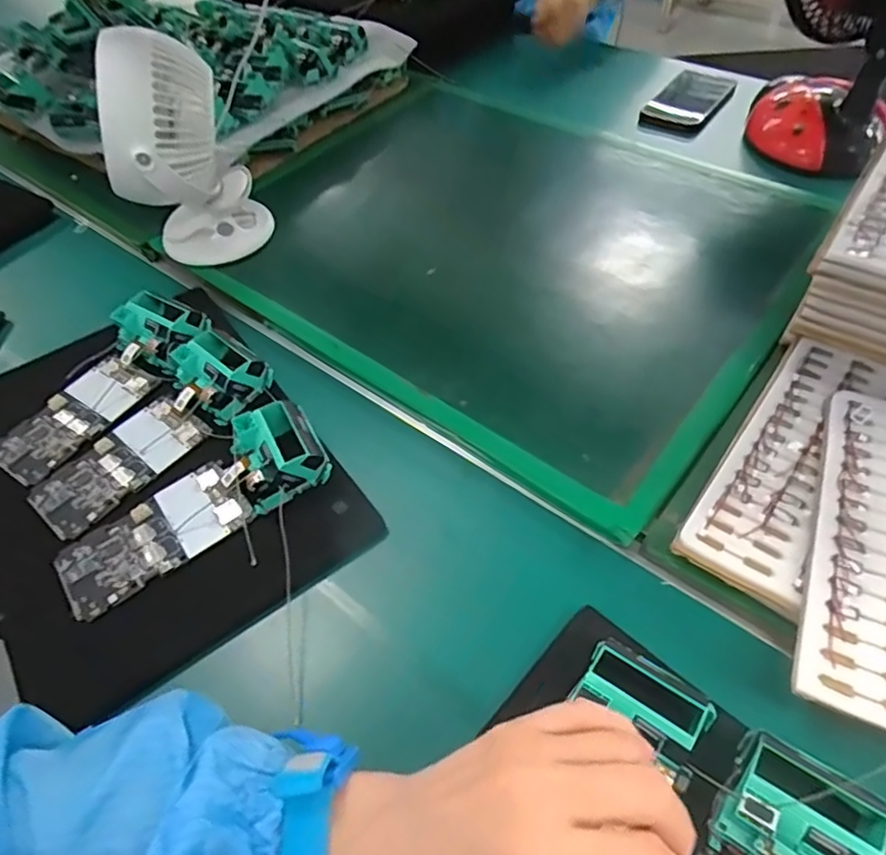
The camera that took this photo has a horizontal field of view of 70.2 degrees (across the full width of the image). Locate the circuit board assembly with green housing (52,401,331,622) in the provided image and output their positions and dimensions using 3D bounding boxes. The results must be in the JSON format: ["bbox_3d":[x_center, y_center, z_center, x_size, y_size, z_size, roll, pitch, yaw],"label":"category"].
[{"bbox_3d":[-0.182,0.050,0.456,0.199,0.035,0.069,-30,56,-21],"label":"circuit board assembly with green housing"}]

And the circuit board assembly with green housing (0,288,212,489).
[{"bbox_3d":[-0.291,-0.045,0.531,0.080,0.046,0.197,29,57,23],"label":"circuit board assembly with green housing"}]

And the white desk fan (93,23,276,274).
[{"bbox_3d":[-0.234,-0.237,0.573,0.122,0.205,0.109,-16,52,-11],"label":"white desk fan"}]

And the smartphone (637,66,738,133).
[{"bbox_3d":[0.324,-0.433,0.839,0.088,0.019,0.170,29,57,23],"label":"smartphone"}]

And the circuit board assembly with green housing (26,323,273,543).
[{"bbox_3d":[-0.238,-0.006,0.506,0.085,0.040,0.198,33,59,25],"label":"circuit board assembly with green housing"}]

